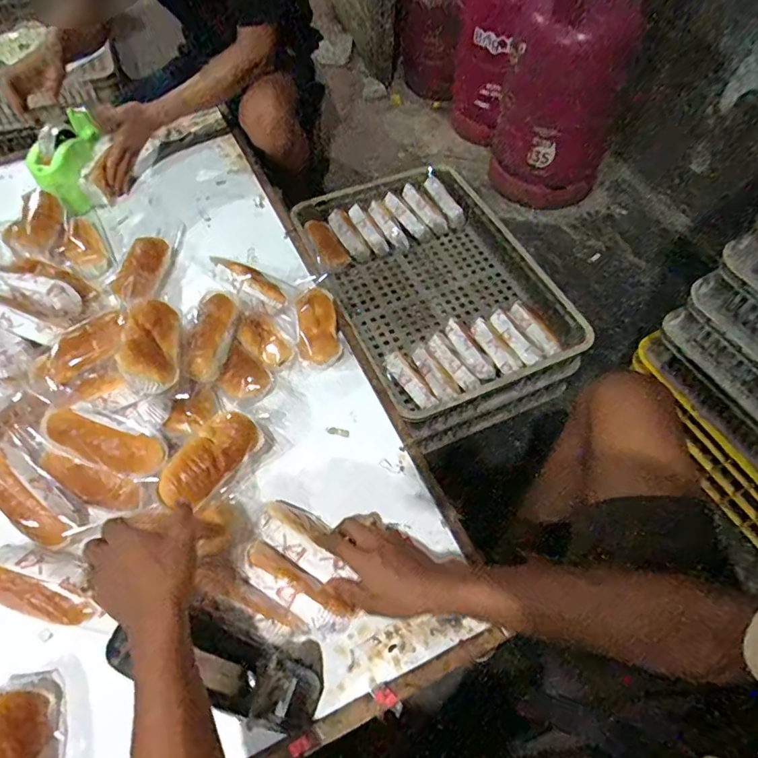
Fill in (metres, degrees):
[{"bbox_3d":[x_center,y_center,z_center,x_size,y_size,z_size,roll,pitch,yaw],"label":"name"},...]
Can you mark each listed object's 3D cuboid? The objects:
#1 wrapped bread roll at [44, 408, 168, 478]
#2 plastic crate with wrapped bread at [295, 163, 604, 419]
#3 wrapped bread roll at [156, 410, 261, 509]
[{"bbox_3d":[-0.335,0.076,0.610,0.150,0.036,0.054,16,60,9],"label":"wrapped bread roll"},{"bbox_3d":[0.110,-0.213,1.063,0.398,0.102,0.596,-22,61,-13],"label":"plastic crate with wrapped bread"},{"bbox_3d":[-0.214,0.096,0.621,0.060,0.038,0.134,31,63,17],"label":"wrapped bread roll"}]

